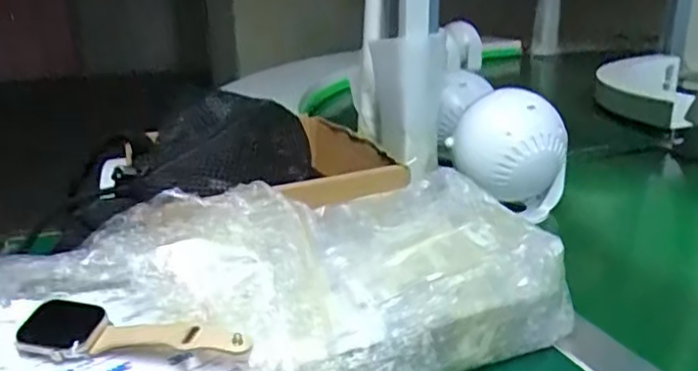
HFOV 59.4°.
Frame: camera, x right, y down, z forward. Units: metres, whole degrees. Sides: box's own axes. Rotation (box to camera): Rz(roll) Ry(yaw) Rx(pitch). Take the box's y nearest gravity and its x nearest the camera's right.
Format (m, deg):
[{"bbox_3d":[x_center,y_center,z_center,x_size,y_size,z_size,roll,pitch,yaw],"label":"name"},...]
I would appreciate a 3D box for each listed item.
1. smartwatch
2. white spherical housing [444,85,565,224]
[{"bbox_3d":[-0.116,0.078,0.323,0.133,0.024,0.036,4,19,13],"label":"smartwatch"},{"bbox_3d":[0.156,-0.034,0.591,0.081,0.125,0.089,16,25,40],"label":"white spherical housing"}]

